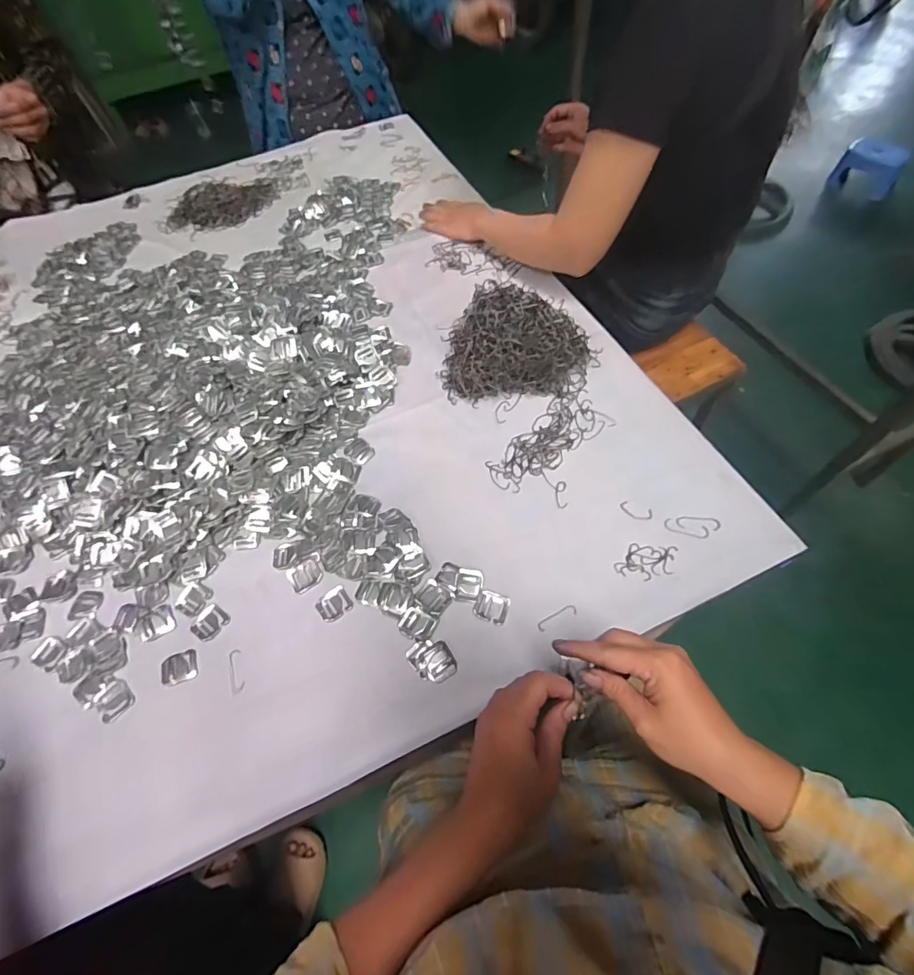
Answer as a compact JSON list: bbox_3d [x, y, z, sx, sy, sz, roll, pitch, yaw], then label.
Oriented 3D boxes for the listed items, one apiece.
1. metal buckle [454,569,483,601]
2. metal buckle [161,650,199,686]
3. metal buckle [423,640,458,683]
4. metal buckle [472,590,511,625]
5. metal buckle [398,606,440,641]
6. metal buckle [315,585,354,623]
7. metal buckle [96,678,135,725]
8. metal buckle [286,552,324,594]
[{"bbox_3d":[0.013,0.105,0.522,0.027,0.006,0.035,9,61,9],"label":"metal buckle"},{"bbox_3d":[-0.289,0.188,0.502,0.036,0.005,0.030,-18,60,-7],"label":"metal buckle"},{"bbox_3d":[-0.017,0.174,0.485,0.030,0.004,0.036,-24,61,-10],"label":"metal buckle"},{"bbox_3d":[0.037,0.125,0.510,0.035,0.004,0.031,16,62,12],"label":"metal buckle"},{"bbox_3d":[-0.041,0.143,0.503,0.038,0.004,0.031,18,62,13],"label":"metal buckle"},{"bbox_3d":[-0.133,0.126,0.523,0.035,0.004,0.031,-31,63,-14],"label":"metal buckle"},{"bbox_3d":[-0.346,0.214,0.488,0.031,0.004,0.037,-34,64,-15],"label":"metal buckle"},{"bbox_3d":[-0.169,0.097,0.545,0.040,0.004,0.034,-33,63,-15],"label":"metal buckle"}]

